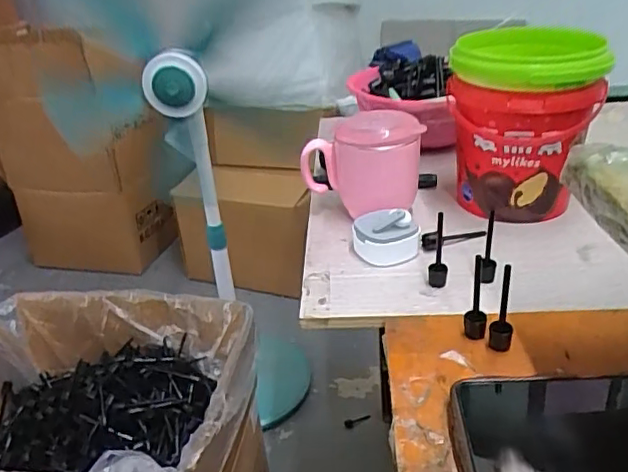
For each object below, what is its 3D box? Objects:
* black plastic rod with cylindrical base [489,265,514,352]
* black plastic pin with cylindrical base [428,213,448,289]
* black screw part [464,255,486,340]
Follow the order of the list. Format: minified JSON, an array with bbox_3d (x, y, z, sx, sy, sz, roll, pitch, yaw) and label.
[{"bbox_3d":[0.123,0.048,0.376,0.014,0.064,0.012,5,30,17],"label":"black plastic rod with cylindrical base"},{"bbox_3d":[0.098,0.010,0.454,0.014,0.062,0.019,2,30,11],"label":"black plastic pin with cylindrical base"},{"bbox_3d":[0.110,0.043,0.389,0.014,0.062,0.012,3,30,14],"label":"black screw part"}]

